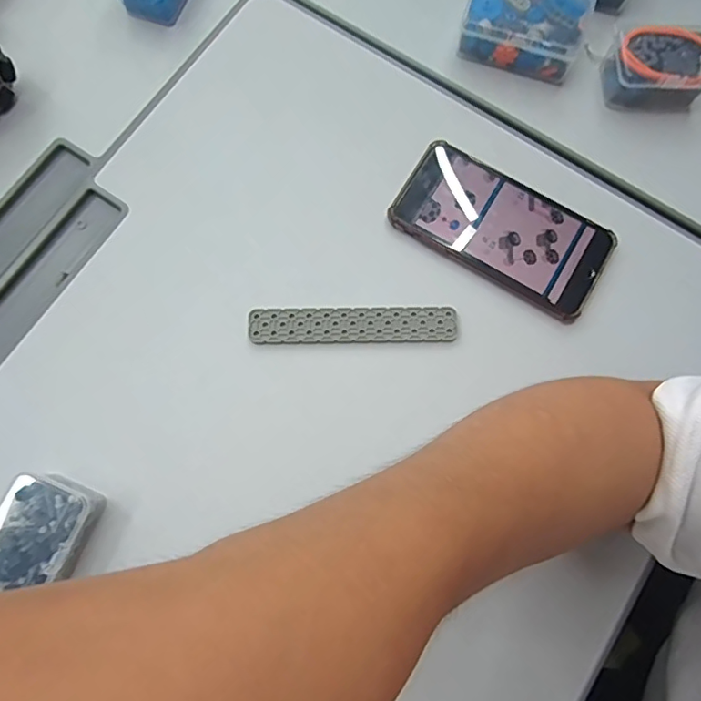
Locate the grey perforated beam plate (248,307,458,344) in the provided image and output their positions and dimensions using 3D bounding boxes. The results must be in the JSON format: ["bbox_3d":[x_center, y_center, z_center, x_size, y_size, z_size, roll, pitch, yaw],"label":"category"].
[{"bbox_3d":[0.002,-0.018,0.369,0.148,0.004,0.024,-1,78,-1],"label":"grey perforated beam plate"}]

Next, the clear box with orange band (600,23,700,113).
[{"bbox_3d":[0.244,-0.223,0.405,0.076,0.039,0.049,6,78,0],"label":"clear box with orange band"}]

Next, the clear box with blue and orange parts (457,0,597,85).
[{"bbox_3d":[0.143,-0.270,0.416,0.093,0.034,0.075,21,78,4],"label":"clear box with blue and orange parts"}]

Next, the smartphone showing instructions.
[{"bbox_3d":[0.115,-0.094,0.387,0.159,0.012,0.081,31,79,6],"label":"smartphone showing instructions"}]

